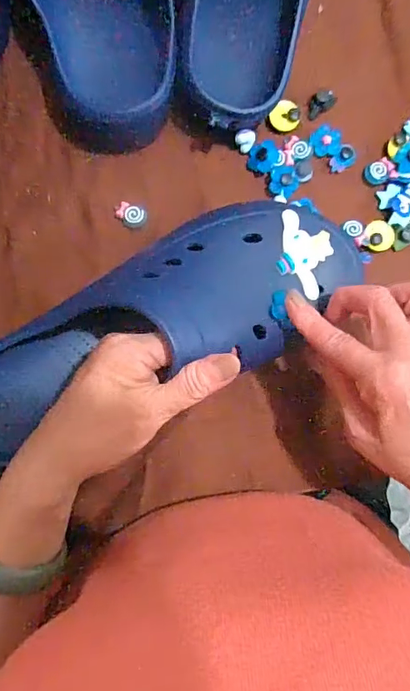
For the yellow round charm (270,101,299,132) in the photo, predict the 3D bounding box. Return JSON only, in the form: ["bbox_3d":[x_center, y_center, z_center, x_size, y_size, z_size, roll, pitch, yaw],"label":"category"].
[{"bbox_3d":[0.065,-0.185,0.386,0.023,0.008,0.025,1,83,-5],"label":"yellow round charm"}]

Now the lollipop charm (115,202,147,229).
[{"bbox_3d":[-0.058,-0.102,0.370,0.024,0.006,0.017,38,82,0],"label":"lollipop charm"}]

